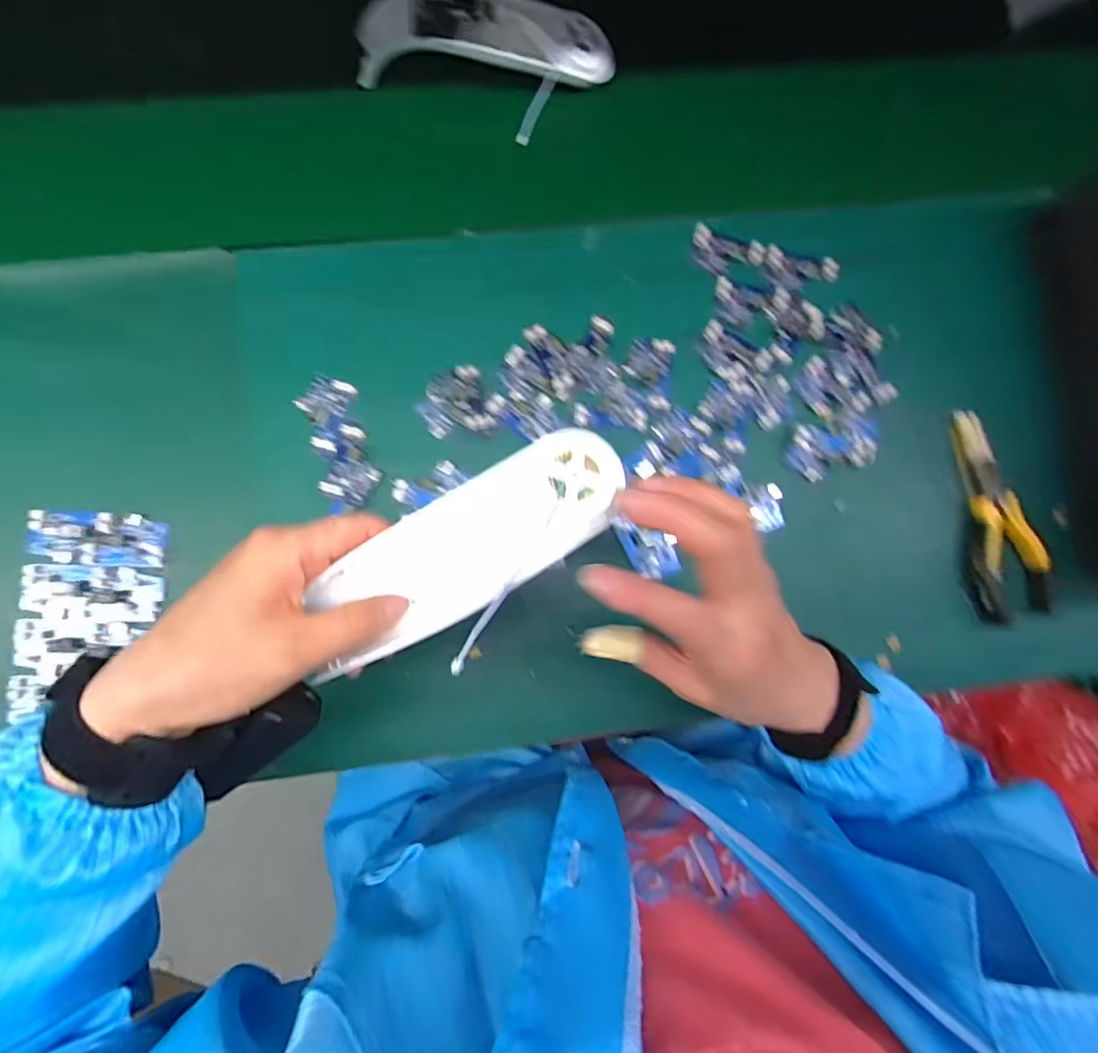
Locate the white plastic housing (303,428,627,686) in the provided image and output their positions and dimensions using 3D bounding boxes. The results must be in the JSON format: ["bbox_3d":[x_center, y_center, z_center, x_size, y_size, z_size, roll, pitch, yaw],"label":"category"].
[{"bbox_3d":[-0.032,0.006,0.269,0.152,0.016,0.054,-31,87,-5],"label":"white plastic housing"}]

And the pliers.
[{"bbox_3d":[0.332,-0.009,0.422,0.059,0.019,0.156,-17,85,-7],"label":"pliers"}]

